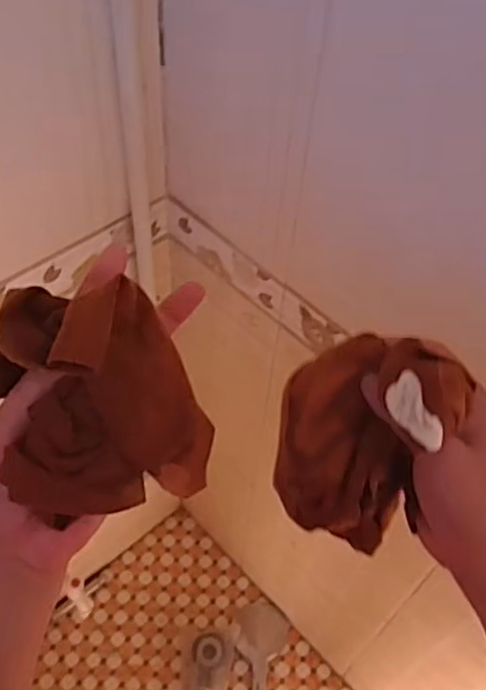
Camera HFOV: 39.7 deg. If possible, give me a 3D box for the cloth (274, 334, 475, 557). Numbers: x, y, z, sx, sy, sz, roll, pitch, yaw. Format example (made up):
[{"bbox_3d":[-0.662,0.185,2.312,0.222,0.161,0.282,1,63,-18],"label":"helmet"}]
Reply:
[{"bbox_3d":[0.063,0.045,0.361,0.087,0.081,0.092,19,55,11],"label":"cloth"}]

